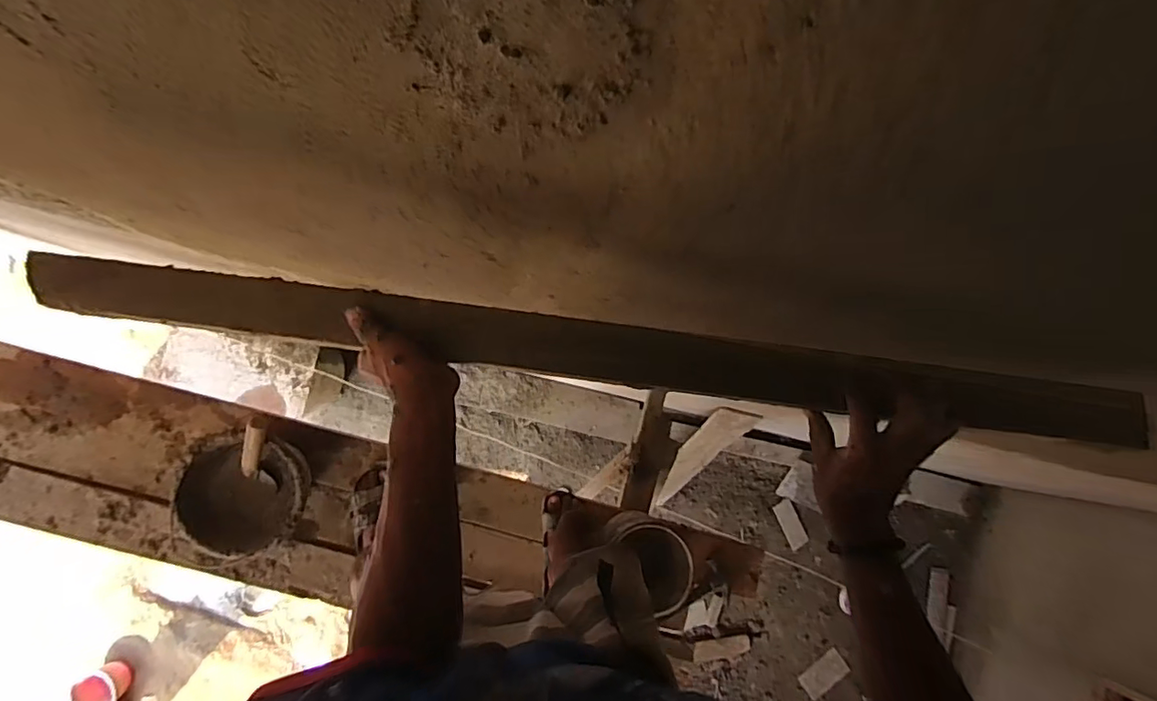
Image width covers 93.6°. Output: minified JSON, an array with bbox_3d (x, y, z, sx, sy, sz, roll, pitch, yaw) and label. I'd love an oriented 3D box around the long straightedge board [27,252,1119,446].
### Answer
[{"bbox_3d":[-0.015,-0.002,0.517,0.992,0.067,0.051,8,84,2],"label":"long straightedge board"}]

